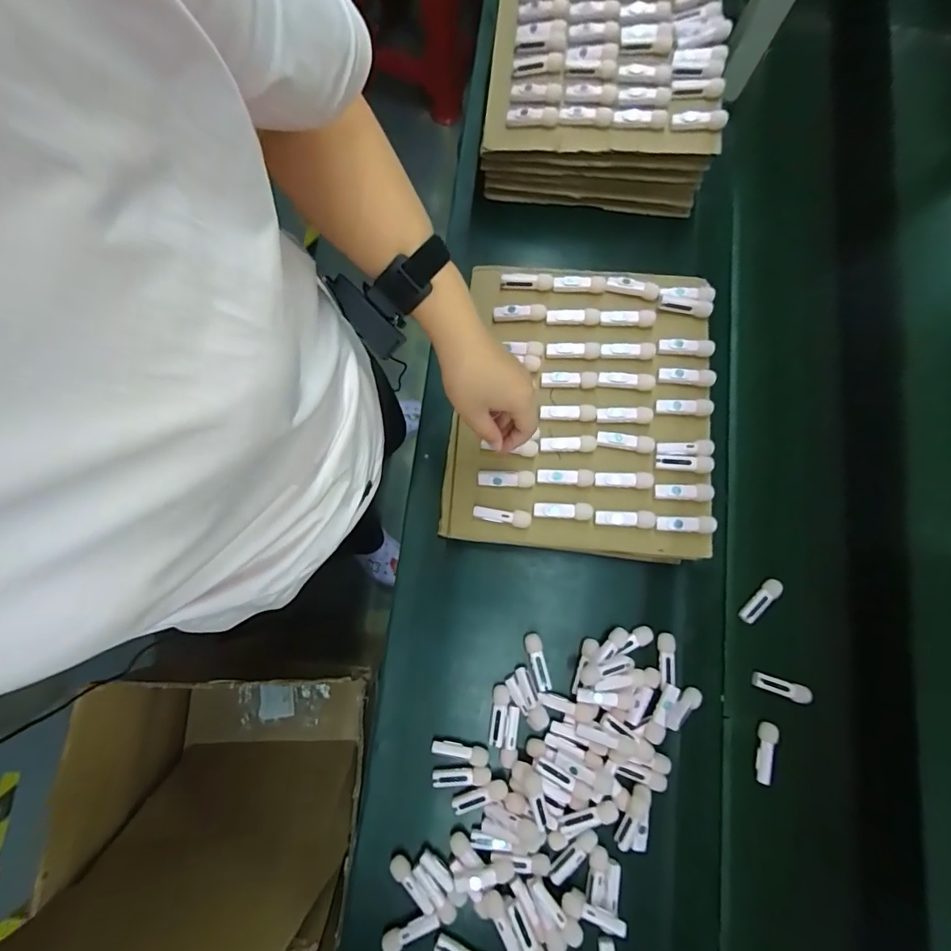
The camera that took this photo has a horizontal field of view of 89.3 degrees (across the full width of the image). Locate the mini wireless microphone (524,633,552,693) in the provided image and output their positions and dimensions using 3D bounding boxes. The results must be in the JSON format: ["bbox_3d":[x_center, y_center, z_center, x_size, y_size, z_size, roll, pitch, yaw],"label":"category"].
[{"bbox_3d":[0.076,0.223,0.576,0.021,0.013,0.066,-16,80,-6],"label":"mini wireless microphone"}]

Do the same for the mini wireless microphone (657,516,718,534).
[{"bbox_3d":[0.235,0.055,0.537,0.064,0.009,0.018,2,79,2],"label":"mini wireless microphone"}]

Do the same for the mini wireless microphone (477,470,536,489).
[{"bbox_3d":[0.036,0.004,0.557,0.065,0.012,0.018,3,79,2],"label":"mini wireless microphone"}]

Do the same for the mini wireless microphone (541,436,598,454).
[{"bbox_3d":[0.108,-0.036,0.562,0.064,0.014,0.018,2,79,2],"label":"mini wireless microphone"}]

